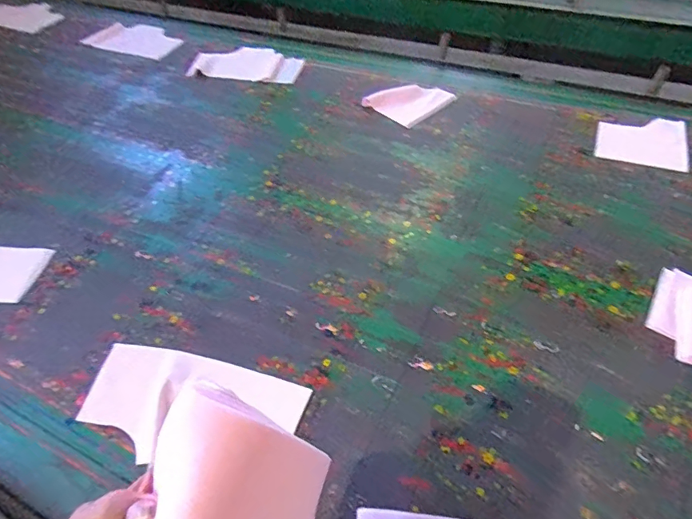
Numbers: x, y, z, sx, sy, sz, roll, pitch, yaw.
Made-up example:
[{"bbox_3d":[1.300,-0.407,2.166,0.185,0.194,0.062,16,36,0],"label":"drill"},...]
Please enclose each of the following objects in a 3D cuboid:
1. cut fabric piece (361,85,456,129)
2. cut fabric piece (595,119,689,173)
[{"bbox_3d":[0.150,-0.383,1.076,0.166,0.009,0.156,-38,58,-22],"label":"cut fabric piece"},{"bbox_3d":[0.609,-0.248,0.927,0.162,0.005,0.160,15,55,16],"label":"cut fabric piece"}]

